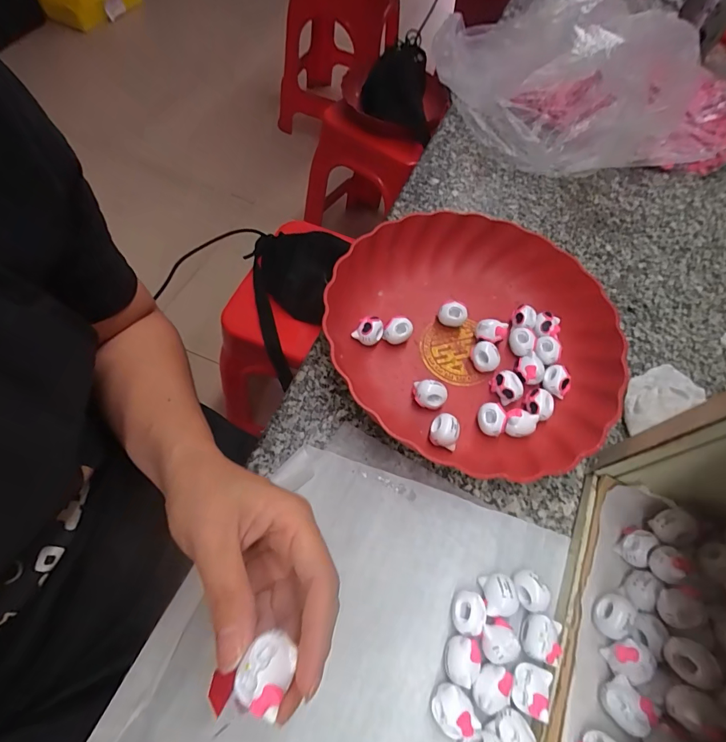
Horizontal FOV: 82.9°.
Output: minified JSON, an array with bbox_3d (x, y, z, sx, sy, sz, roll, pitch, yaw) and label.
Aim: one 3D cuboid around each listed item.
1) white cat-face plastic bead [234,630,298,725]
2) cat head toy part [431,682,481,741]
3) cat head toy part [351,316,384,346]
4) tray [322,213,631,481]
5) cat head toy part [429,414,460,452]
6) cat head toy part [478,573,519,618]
[{"bbox_3d":[-0.037,0.116,0.158,0.020,0.007,0.025,25,64,12],"label":"white cat-face plastic bead"},{"bbox_3d":[0.053,0.199,0.241,0.027,0.016,0.022,38,64,14],"label":"cat head toy part"},{"bbox_3d":[0.005,-0.034,0.359,0.021,0.022,0.023,35,63,12],"label":"cat head toy part"},{"bbox_3d":[0.098,-0.031,0.355,0.245,0.068,0.243,-17,65,-15],"label":"tray"},{"bbox_3d":[0.064,0.049,0.324,0.021,0.022,0.025,17,61,3],"label":"cat head toy part"},{"bbox_3d":[0.090,0.148,0.272,0.020,0.019,0.024,0,62,-7],"label":"cat head toy part"}]

